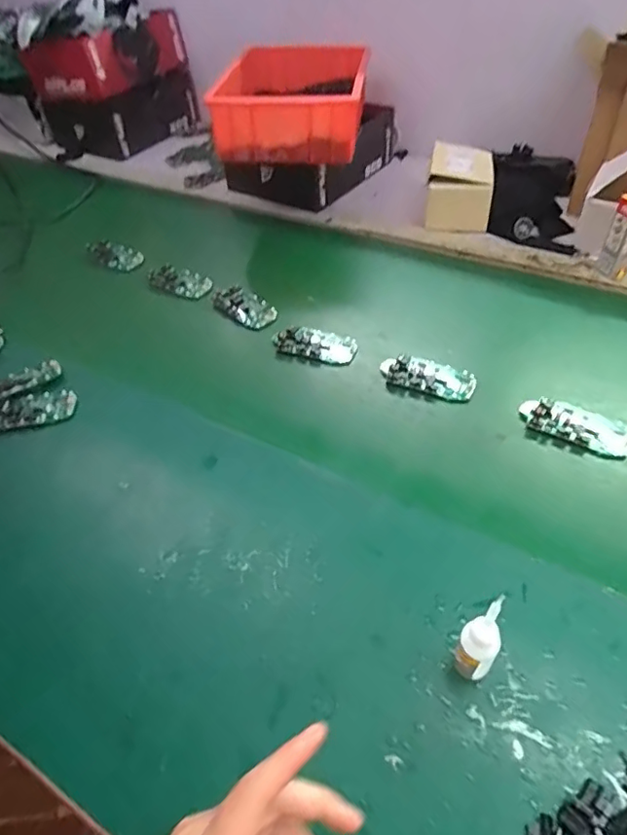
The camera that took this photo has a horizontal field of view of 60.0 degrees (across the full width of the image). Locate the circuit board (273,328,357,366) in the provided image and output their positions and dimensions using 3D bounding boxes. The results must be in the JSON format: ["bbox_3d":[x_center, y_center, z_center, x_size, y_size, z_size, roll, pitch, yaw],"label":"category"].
[{"bbox_3d":[0.000,-0.085,0.631,0.099,0.019,0.046,13,48,17],"label":"circuit board"}]

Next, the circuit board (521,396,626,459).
[{"bbox_3d":[0.253,0.005,0.520,0.099,0.013,0.046,23,52,25],"label":"circuit board"}]

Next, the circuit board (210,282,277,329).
[{"bbox_3d":[-0.089,-0.142,0.693,0.093,0.009,0.045,34,72,21],"label":"circuit board"}]

